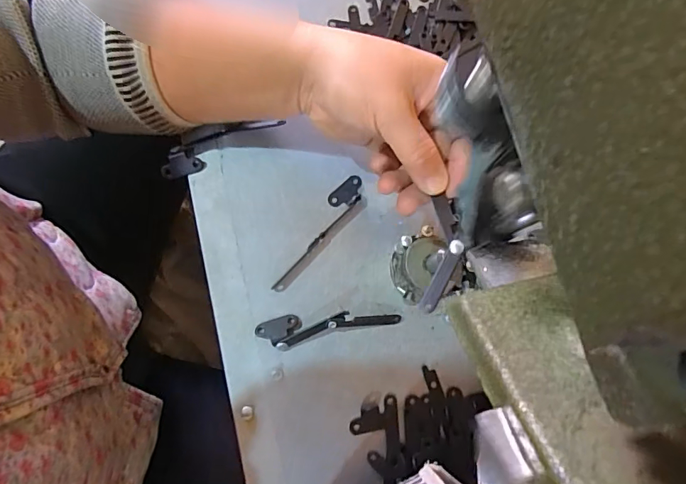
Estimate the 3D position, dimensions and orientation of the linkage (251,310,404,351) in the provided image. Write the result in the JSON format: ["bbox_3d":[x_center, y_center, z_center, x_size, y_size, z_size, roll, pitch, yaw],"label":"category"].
[{"bbox_3d":[-0.010,0.058,0.309,0.095,0.015,0.021,-5,79,-4],"label":"linkage"}]

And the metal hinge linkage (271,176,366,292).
[{"bbox_3d":[-0.017,-0.006,0.324,0.023,0.007,0.098,39,79,5],"label":"metal hinge linkage"}]

